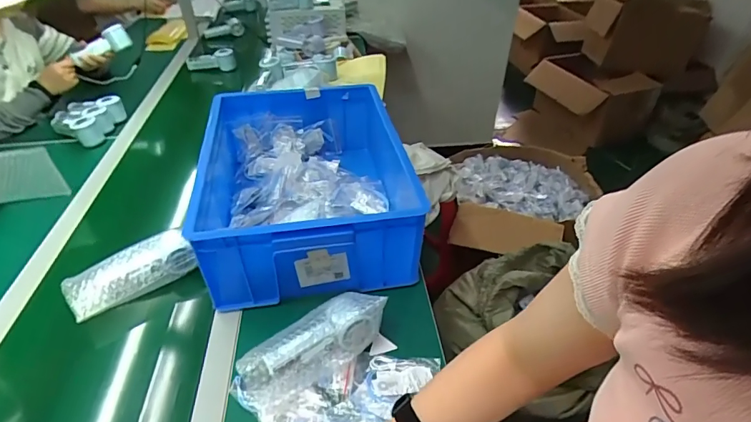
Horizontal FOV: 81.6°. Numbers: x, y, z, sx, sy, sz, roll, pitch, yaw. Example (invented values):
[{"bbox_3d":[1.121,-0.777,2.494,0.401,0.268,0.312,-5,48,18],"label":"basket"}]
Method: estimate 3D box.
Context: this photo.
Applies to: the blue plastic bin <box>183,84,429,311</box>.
[{"bbox_3d":[-0.122,-0.064,0.821,0.371,0.159,0.451,-4,41,-10],"label":"blue plastic bin"}]

